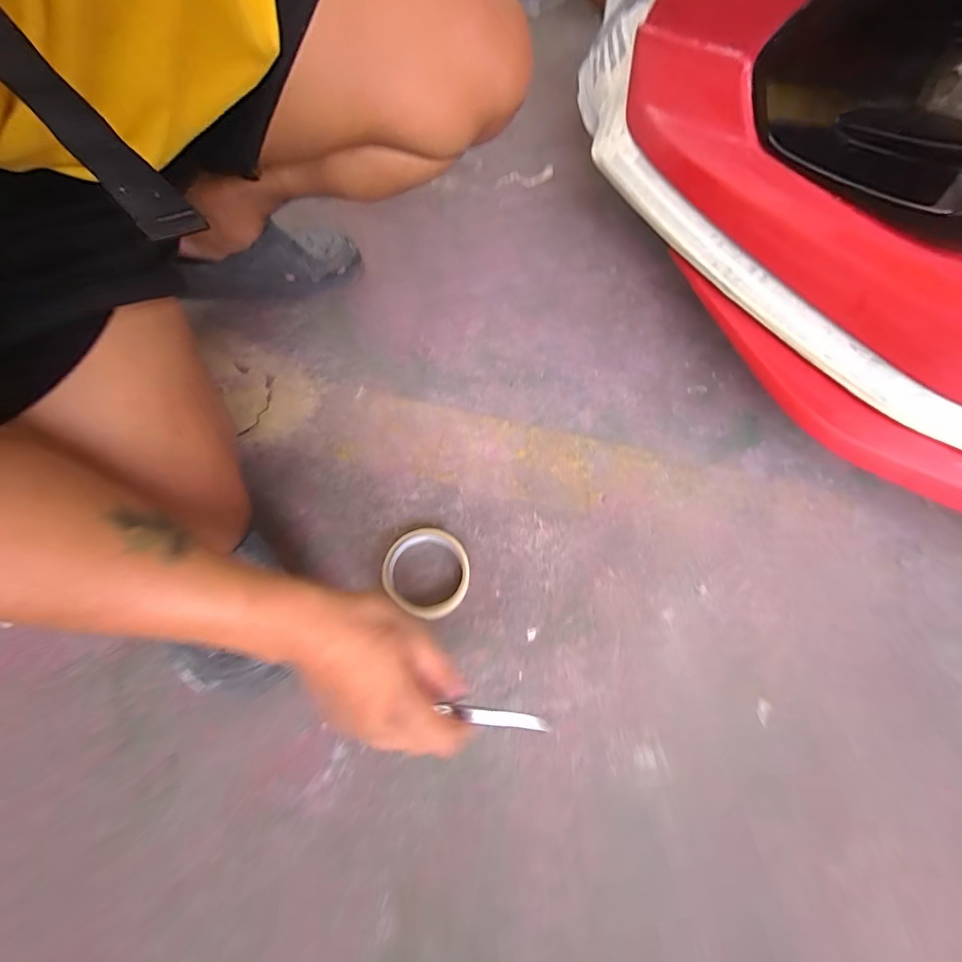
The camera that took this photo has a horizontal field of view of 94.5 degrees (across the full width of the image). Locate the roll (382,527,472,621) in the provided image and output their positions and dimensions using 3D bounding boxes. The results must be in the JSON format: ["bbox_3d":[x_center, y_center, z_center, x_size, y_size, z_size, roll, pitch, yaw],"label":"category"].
[{"bbox_3d":[-0.055,0.093,0.467,0.091,0.023,0.088,1,62,-1],"label":"roll"}]

